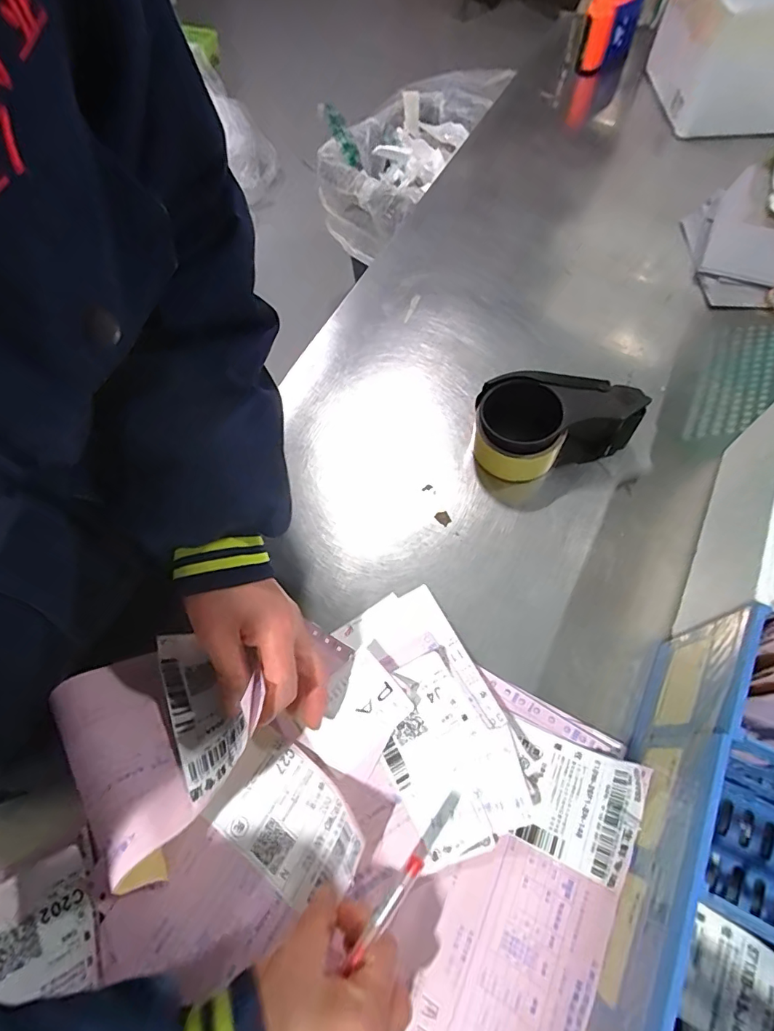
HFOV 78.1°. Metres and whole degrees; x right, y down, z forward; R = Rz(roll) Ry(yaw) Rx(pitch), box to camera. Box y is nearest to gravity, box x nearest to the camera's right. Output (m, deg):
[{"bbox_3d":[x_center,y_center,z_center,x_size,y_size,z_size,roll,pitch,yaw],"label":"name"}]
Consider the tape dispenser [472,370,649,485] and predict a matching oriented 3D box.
[{"bbox_3d":[0.162,-0.082,0.469,0.147,0.061,0.094,14,63,9],"label":"tape dispenser"}]

